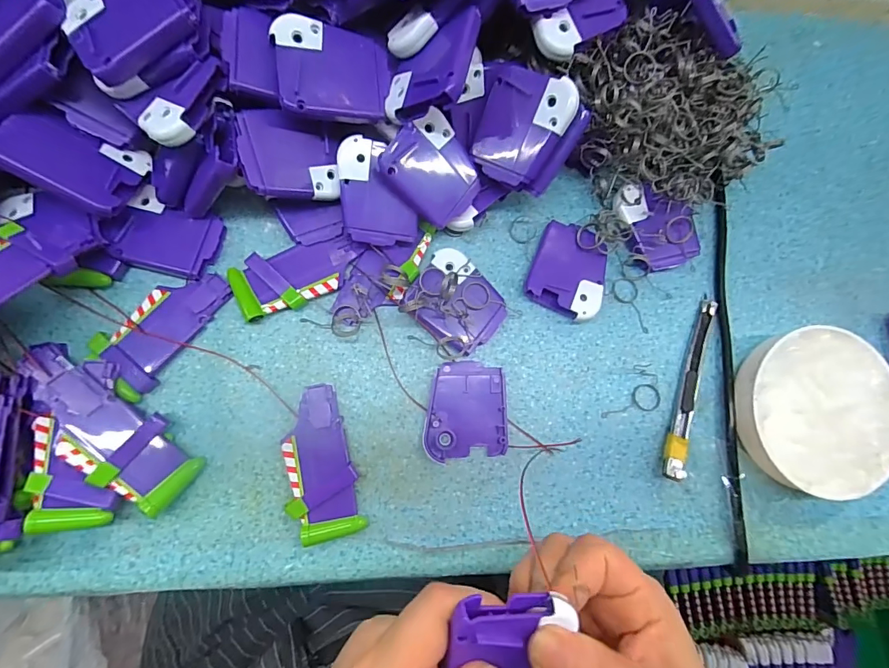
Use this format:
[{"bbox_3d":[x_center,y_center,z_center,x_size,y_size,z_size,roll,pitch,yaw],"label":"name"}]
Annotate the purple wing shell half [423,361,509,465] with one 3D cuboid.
[{"bbox_3d":[0.014,0.049,0.284,0.052,0.006,0.061,2,82,-5],"label":"purple wing shell half"}]

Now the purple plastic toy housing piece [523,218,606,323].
[{"bbox_3d":[0.085,-0.042,0.301,0.051,0.015,0.060,23,80,-2],"label":"purple plastic toy housing piece"}]

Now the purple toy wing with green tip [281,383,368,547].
[{"bbox_3d":[-0.077,0.078,0.268,0.040,0.012,0.089,-11,83,-7],"label":"purple toy wing with green tip"}]

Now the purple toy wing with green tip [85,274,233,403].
[{"bbox_3d":[-0.174,-0.005,0.269,0.040,0.012,0.085,39,80,1],"label":"purple toy wing with green tip"}]

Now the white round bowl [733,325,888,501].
[{"bbox_3d":[0.243,0.050,0.292,0.103,0.030,0.103,1,82,-5],"label":"white round bowl"}]

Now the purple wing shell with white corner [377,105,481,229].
[{"bbox_3d":[-0.006,-0.101,0.274,0.060,0.010,0.054,39,84,-26],"label":"purple wing shell with white corner"}]

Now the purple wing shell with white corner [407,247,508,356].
[{"bbox_3d":[0.008,-0.020,0.289,0.059,0.016,0.052,40,80,1],"label":"purple wing shell with white corner"}]

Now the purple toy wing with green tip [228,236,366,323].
[{"bbox_3d":[-0.093,-0.038,0.283,0.080,0.011,0.038,-18,84,-8],"label":"purple toy wing with green tip"}]

